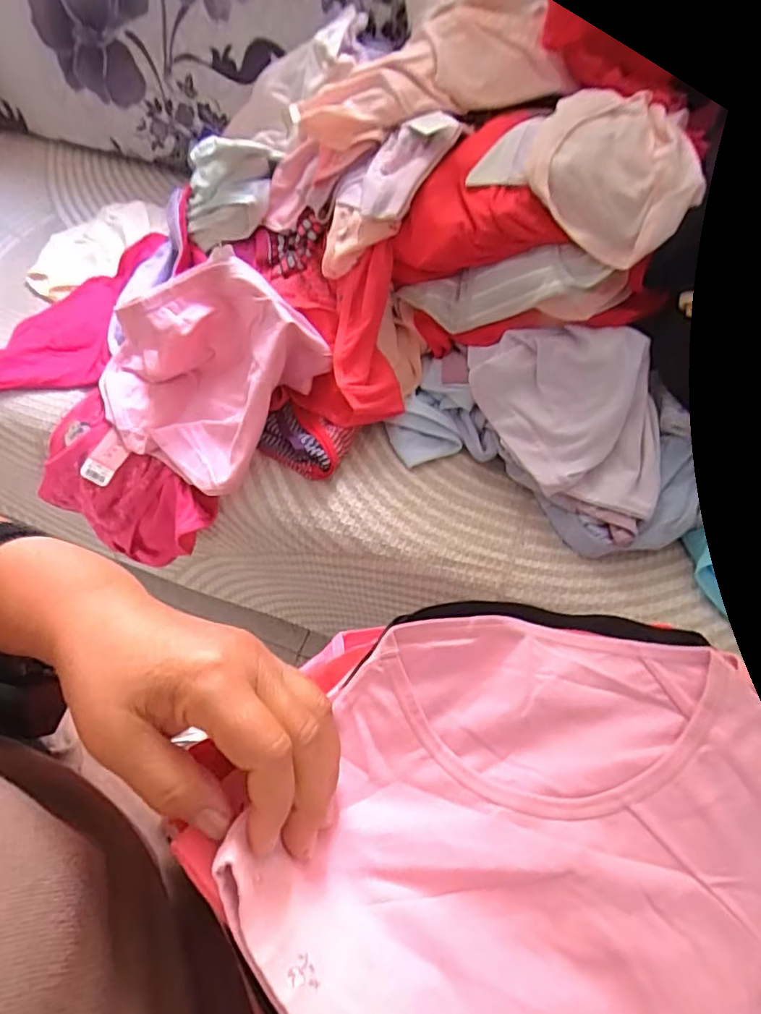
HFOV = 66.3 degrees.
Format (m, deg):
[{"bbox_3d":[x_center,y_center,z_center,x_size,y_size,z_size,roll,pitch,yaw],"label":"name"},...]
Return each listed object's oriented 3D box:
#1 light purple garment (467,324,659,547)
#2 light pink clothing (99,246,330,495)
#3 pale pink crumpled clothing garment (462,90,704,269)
[{"bbox_3d":[0.176,-0.088,0.524,0.118,0.087,0.218,-25,59,-15],"label":"light purple garment"},{"bbox_3d":[-0.180,-0.142,0.583,0.198,0.124,0.181,37,64,23],"label":"light pink clothing"},{"bbox_3d":[0.177,-0.292,0.505,0.124,0.079,0.190,-26,59,-16],"label":"pale pink crumpled clothing garment"}]

